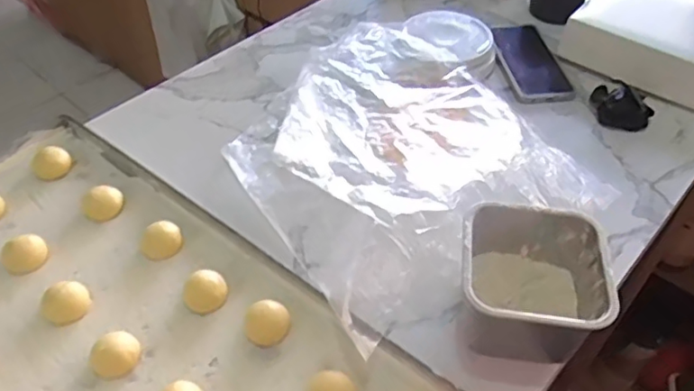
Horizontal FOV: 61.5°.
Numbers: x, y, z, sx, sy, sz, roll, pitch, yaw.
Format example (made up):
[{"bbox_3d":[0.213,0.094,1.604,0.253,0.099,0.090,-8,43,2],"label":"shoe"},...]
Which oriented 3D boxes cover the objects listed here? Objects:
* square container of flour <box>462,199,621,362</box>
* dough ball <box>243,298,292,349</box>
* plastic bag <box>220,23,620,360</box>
[{"bbox_3d":[0.154,0.082,0.506,0.115,0.087,0.112,7,48,6],"label":"square container of flour"},{"bbox_3d":[-0.072,0.116,0.528,0.041,0.024,0.035,-13,49,-12],"label":"dough ball"},{"bbox_3d":[0.037,-0.062,0.660,0.359,0.068,0.401,-30,54,-25],"label":"plastic bag"}]

